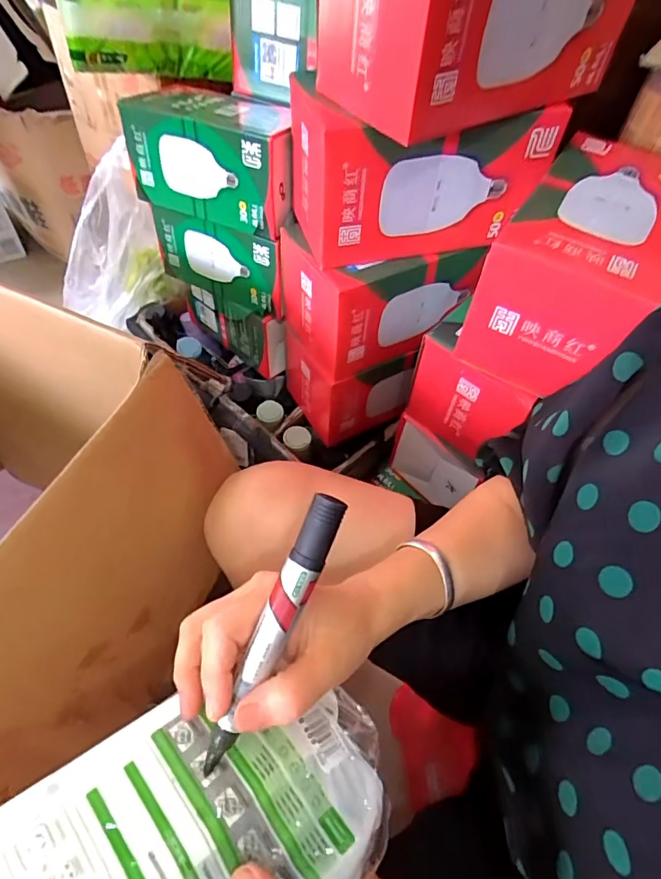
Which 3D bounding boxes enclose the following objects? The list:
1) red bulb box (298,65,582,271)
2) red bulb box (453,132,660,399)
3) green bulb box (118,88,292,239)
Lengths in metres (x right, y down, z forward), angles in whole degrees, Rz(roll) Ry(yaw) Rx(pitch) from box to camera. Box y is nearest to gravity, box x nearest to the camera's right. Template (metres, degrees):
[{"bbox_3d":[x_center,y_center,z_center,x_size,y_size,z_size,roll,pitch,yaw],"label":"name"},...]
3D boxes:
[{"bbox_3d":[0.079,-0.269,0.483,0.224,0.125,0.132,-17,57,-19],"label":"red bulb box"},{"bbox_3d":[0.237,-0.168,0.461,0.122,0.126,0.239,30,55,14],"label":"red bulb box"},{"bbox_3d":[-0.127,-0.329,0.559,0.201,0.103,0.104,24,54,10],"label":"green bulb box"}]

